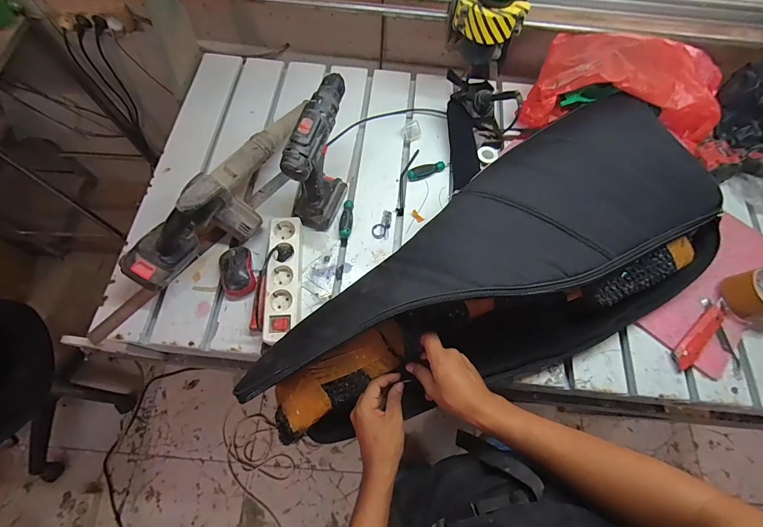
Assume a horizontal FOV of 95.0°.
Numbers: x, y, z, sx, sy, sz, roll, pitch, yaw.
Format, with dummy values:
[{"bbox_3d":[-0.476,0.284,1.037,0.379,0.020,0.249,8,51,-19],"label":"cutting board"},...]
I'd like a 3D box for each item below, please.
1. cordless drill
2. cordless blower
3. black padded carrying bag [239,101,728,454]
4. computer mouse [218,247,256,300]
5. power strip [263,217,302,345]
[{"bbox_3d":[-0.103,-0.182,0.619,0.067,0.215,0.177,20,69,6],"label":"cordless drill"},{"bbox_3d":[-0.281,-0.100,0.602,0.120,0.174,0.345,29,70,10],"label":"cordless blower"},{"bbox_3d":[0.179,0.006,0.562,0.788,0.146,0.331,-23,70,-12],"label":"black padded carrying bag"},{"bbox_3d":[-0.260,0.014,0.629,0.056,0.038,0.097,-12,69,-6],"label":"computer mouse"},{"bbox_3d":[-0.172,0.027,0.625,0.059,0.043,0.230,-4,68,-3],"label":"power strip"}]

